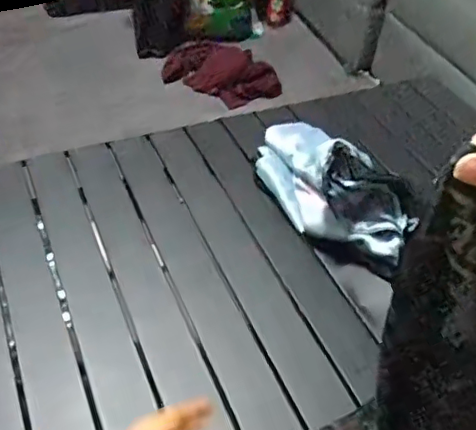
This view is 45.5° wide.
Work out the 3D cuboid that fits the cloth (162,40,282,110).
[{"bbox_3d":[-0.044,-0.439,1.746,0.345,0.145,0.117,10,44,6],"label":"cloth"}]

